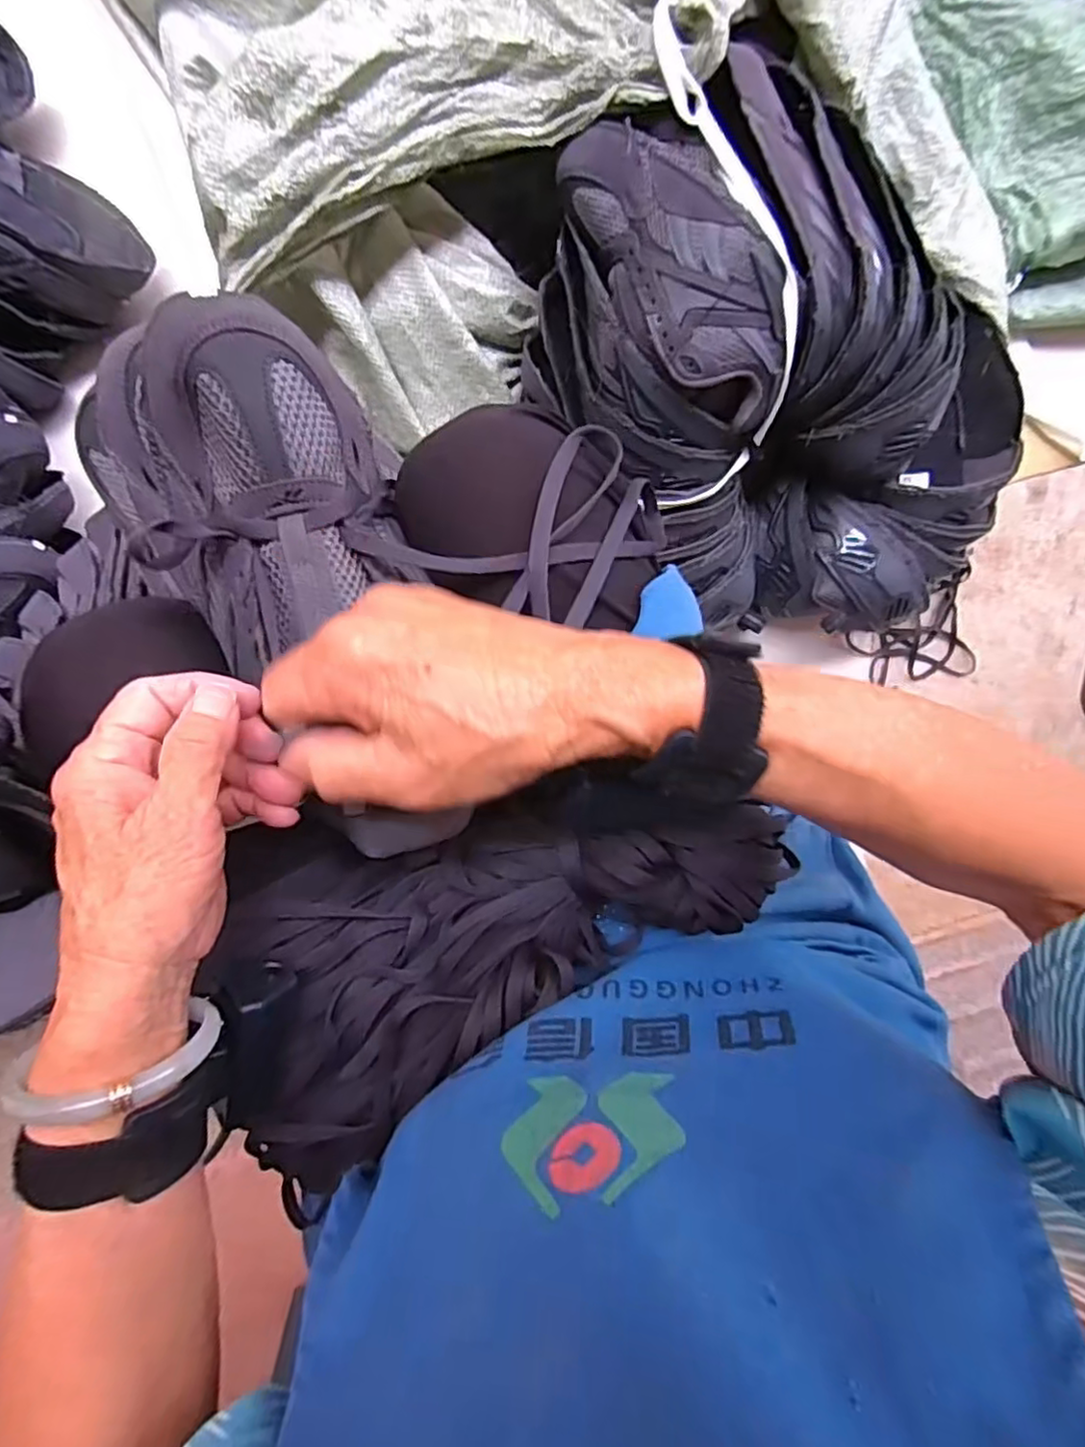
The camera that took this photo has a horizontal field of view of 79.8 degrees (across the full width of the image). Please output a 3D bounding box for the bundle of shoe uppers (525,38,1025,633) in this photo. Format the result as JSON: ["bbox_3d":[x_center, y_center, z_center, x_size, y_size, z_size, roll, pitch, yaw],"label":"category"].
[{"bbox_3d":[0.229,-0.281,0.572,0.468,0.198,0.377,3,97,-7],"label":"bundle of shoe uppers"}]

